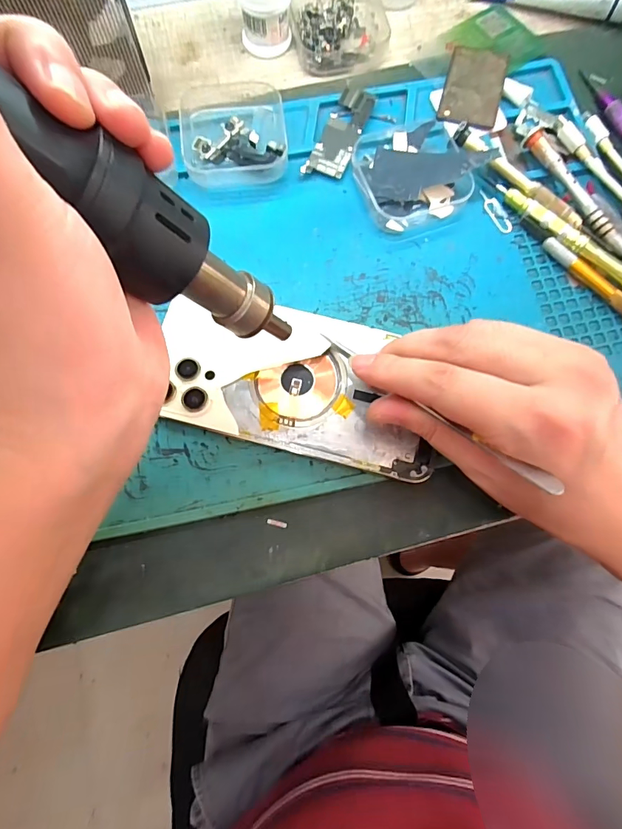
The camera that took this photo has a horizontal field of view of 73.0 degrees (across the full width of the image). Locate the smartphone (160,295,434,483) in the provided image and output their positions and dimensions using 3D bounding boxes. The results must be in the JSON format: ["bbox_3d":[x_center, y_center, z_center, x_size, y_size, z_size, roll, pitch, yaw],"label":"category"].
[{"bbox_3d":[-0.007,-0.020,0.226,0.150,0.012,0.077,15,79,1],"label":"smartphone"}]

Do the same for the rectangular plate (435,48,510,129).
[{"bbox_3d":[0.106,-0.214,0.274,0.037,0.004,0.060,14,79,8],"label":"rectangular plate"}]

